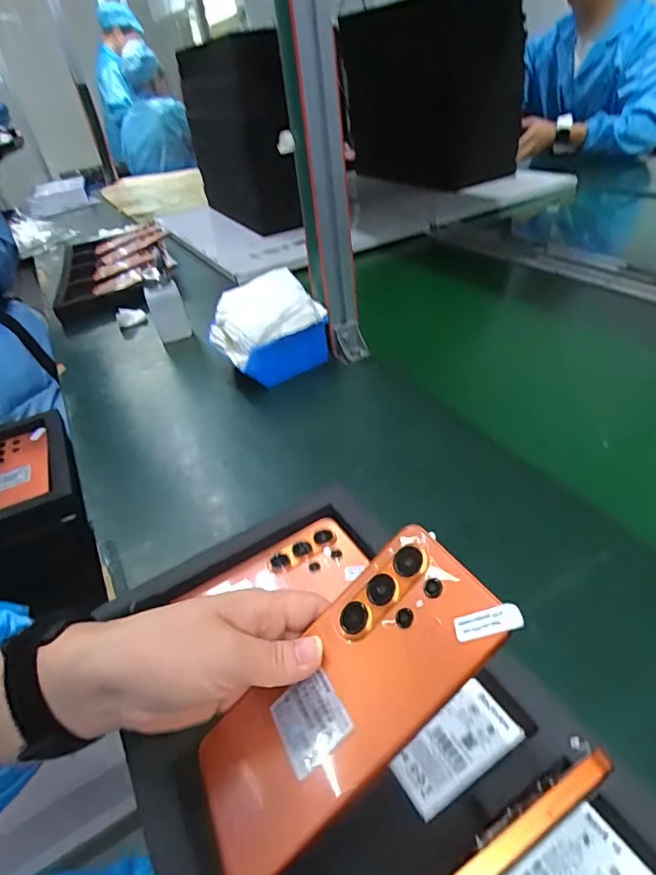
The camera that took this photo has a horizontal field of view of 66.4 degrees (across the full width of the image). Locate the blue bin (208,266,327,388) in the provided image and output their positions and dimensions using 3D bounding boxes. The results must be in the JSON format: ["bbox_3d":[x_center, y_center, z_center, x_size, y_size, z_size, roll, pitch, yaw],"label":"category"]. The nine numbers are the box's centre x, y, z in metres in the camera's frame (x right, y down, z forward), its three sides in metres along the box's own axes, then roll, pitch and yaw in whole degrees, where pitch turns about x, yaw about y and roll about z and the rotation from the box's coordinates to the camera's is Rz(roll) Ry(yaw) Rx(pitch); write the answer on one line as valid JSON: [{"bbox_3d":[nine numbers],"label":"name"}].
[{"bbox_3d":[-0.080,-0.139,0.653,0.136,0.106,0.115,-22,39,-18],"label":"blue bin"}]

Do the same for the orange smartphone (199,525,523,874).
[{"bbox_3d":[0.005,0.123,0.240,0.169,0.007,0.076,-46,43,0],"label":"orange smartphone"}]

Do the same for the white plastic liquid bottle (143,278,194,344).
[{"bbox_3d":[-0.248,-0.193,0.776,0.052,0.084,0.030,-20,39,-16],"label":"white plastic liquid bottle"}]

